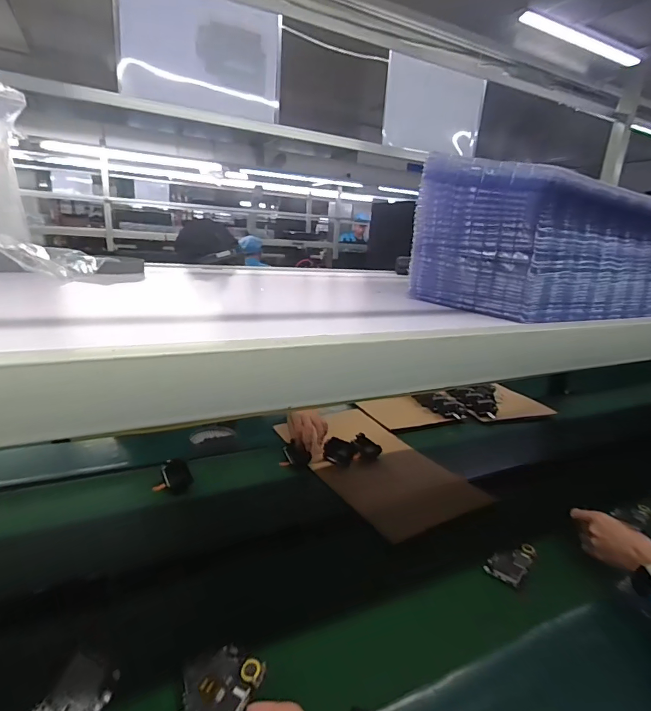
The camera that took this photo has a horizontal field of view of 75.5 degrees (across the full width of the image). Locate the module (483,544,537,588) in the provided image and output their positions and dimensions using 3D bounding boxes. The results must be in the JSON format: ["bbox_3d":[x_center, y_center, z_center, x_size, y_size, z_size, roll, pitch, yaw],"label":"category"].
[{"bbox_3d":[0.339,0.371,0.762,0.057,0.016,0.109,19,23,42],"label":"module"}]

